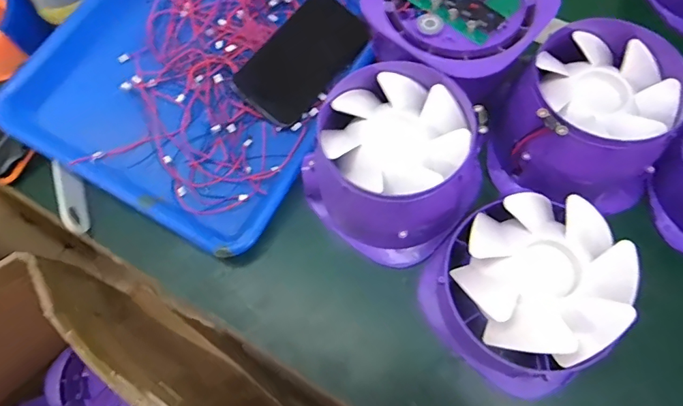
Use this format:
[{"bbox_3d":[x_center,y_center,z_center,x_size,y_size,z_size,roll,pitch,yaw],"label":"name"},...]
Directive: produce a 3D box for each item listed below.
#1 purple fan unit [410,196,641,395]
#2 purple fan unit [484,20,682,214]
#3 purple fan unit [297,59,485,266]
[{"bbox_3d":[0.134,0.060,0.340,0.122,0.080,0.118,-1,67,2],"label":"purple fan unit"},{"bbox_3d":[0.201,-0.072,0.390,0.136,0.093,0.126,-2,67,1],"label":"purple fan unit"},{"bbox_3d":[0.043,-0.031,0.379,0.122,0.096,0.123,-1,67,2],"label":"purple fan unit"}]

